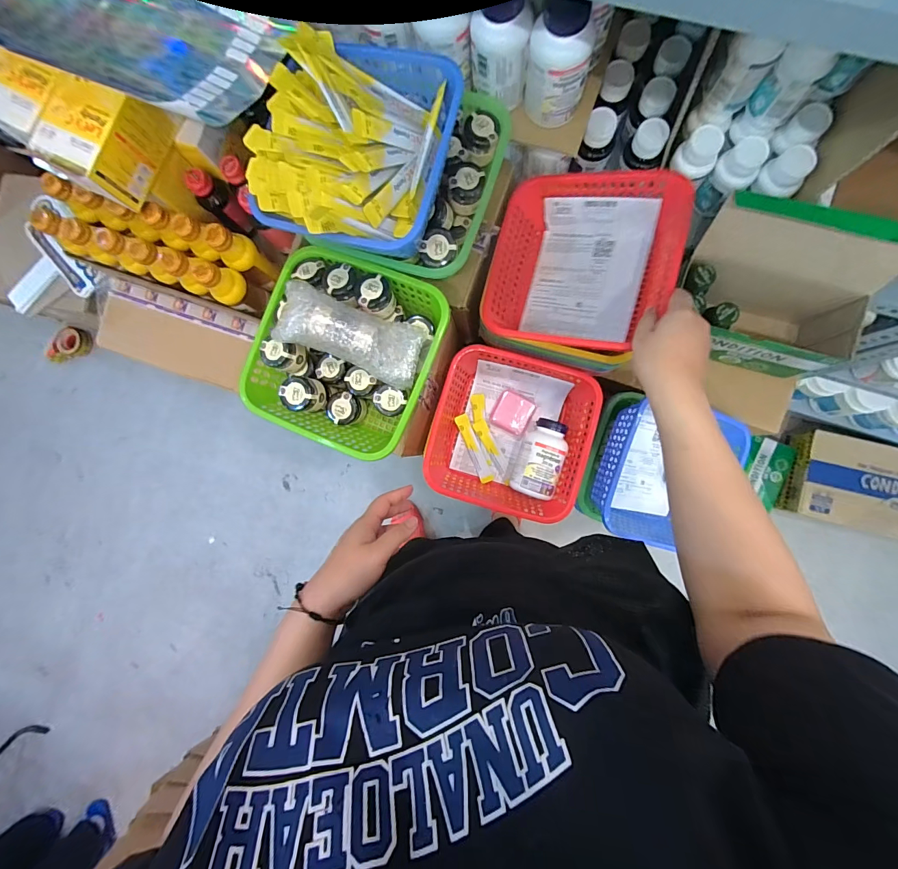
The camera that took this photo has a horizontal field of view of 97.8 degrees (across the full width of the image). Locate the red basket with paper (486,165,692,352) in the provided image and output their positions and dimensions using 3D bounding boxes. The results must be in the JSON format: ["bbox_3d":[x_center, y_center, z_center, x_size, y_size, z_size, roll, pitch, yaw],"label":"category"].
[{"bbox_3d":[0.179,-0.224,0.526,0.227,0.088,0.220,10,88,25],"label":"red basket with paper"}]

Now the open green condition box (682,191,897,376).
[{"bbox_3d":[0.445,-0.188,0.548,0.237,0.217,0.129,21,89,7],"label":"open green condition box"}]

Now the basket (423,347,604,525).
[{"bbox_3d":[0.094,-0.001,0.595,0.217,0.083,0.221,16,89,7],"label":"basket"}]

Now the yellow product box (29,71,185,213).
[{"bbox_3d":[-0.365,-0.319,0.419,0.080,0.062,0.113,28,90,7],"label":"yellow product box"}]

